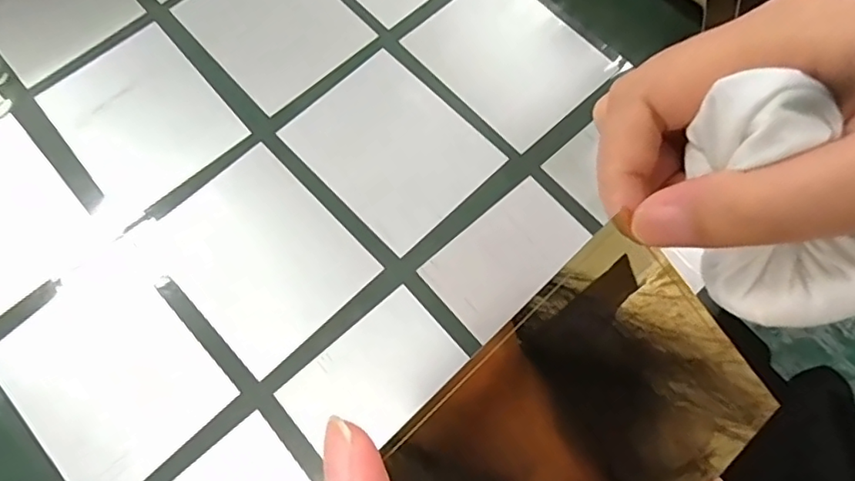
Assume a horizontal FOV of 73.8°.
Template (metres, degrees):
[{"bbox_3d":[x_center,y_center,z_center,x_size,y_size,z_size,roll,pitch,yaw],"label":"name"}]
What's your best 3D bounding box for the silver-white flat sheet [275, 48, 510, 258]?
[{"bbox_3d":[-0.020,-0.051,0.308,0.079,0.004,0.099,-42,75,-13],"label":"silver-white flat sheet"}]

